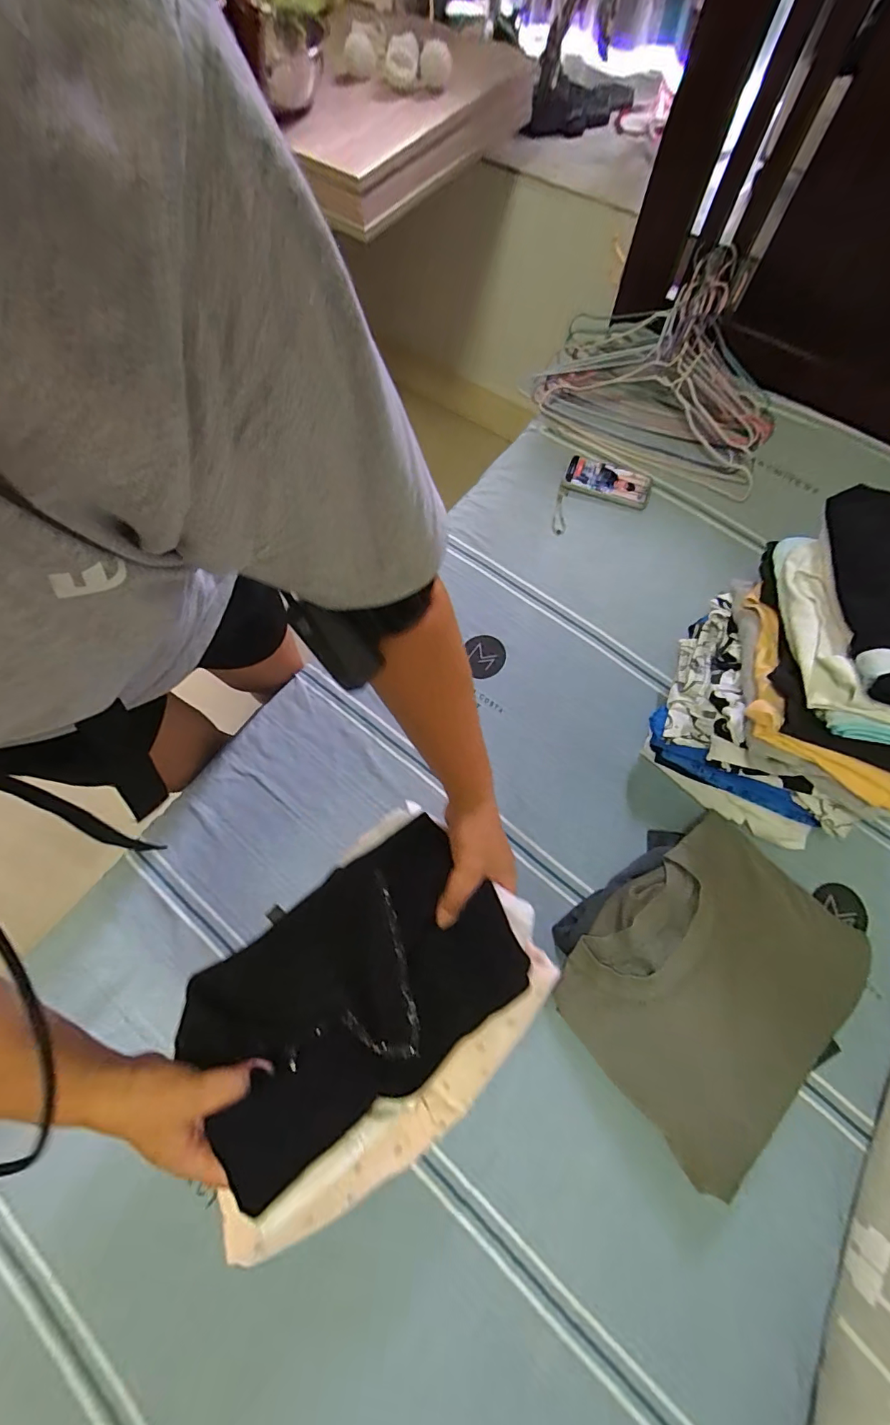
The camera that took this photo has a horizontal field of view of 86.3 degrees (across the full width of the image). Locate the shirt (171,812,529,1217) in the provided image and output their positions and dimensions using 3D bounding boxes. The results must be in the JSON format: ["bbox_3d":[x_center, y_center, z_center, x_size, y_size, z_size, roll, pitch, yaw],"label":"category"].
[{"bbox_3d":[-0.077,0.219,0.392,0.256,0.065,0.174,-30,72,-10],"label":"shirt"}]

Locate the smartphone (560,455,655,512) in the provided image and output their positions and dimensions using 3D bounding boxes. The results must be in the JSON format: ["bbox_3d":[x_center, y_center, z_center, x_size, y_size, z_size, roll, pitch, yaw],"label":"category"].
[{"bbox_3d":[0.294,-0.416,0.854,0.151,0.017,0.081,20,71,8],"label":"smartphone"}]

